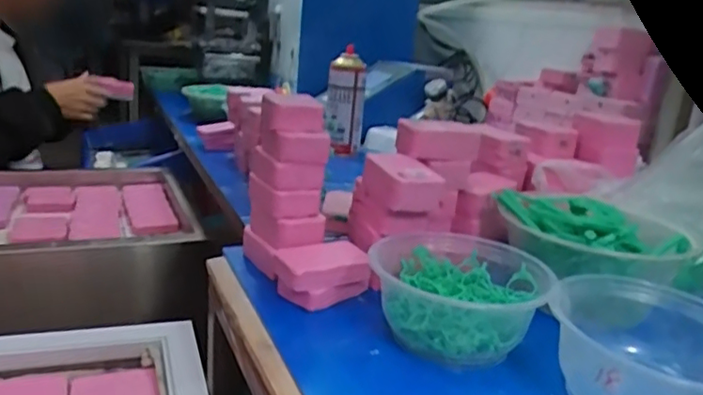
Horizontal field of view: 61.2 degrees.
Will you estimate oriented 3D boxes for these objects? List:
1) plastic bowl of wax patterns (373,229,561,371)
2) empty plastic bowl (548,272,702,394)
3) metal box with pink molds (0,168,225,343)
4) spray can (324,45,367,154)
[{"bbox_3d":[0.087,0.075,0.461,0.125,0.064,0.144,14,19,25],"label":"plastic bowl of wax patterns"},{"bbox_3d":[0.191,0.103,0.388,0.118,0.066,0.108,5,17,-2],"label":"empty plastic bowl"},{"bbox_3d":[-0.501,0.062,0.916,0.500,0.119,0.390,-2,19,-24],"label":"metal box with pink molds"},{"bbox_3d":[-0.011,-0.158,1.021,0.066,0.166,0.070,6,17,-1],"label":"spray can"}]

